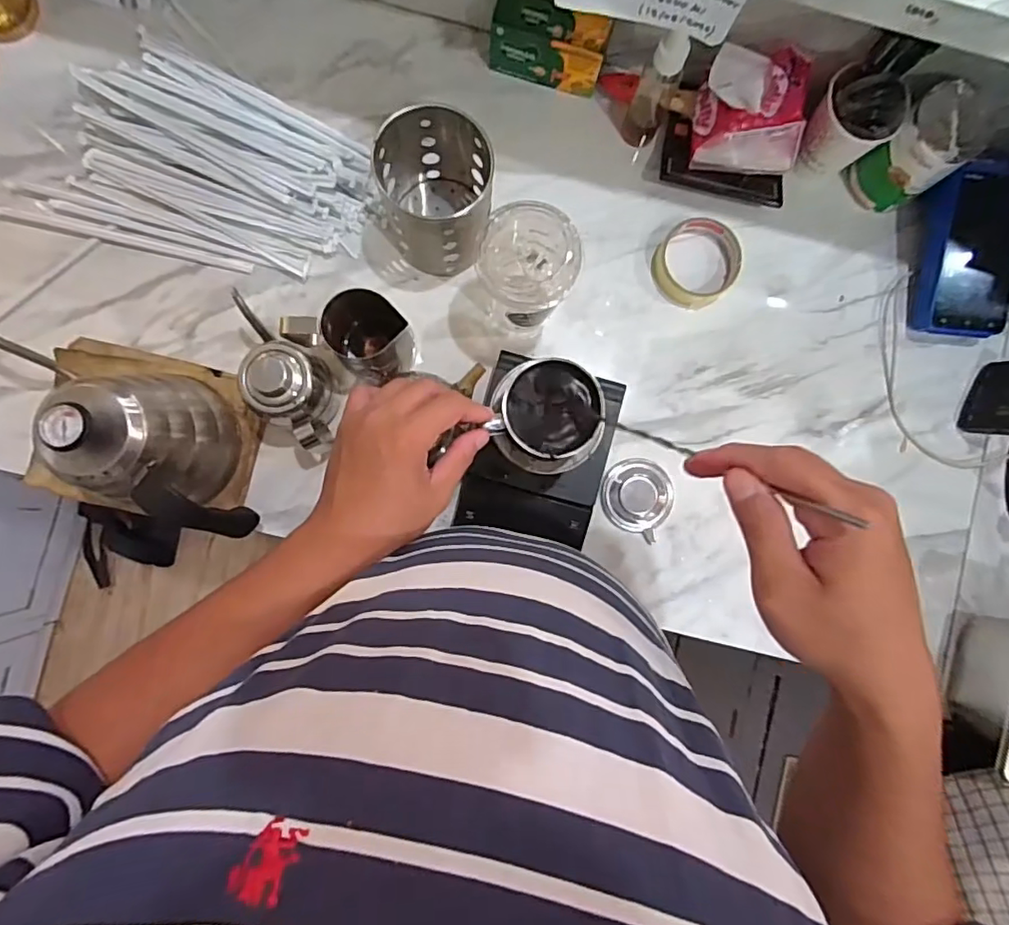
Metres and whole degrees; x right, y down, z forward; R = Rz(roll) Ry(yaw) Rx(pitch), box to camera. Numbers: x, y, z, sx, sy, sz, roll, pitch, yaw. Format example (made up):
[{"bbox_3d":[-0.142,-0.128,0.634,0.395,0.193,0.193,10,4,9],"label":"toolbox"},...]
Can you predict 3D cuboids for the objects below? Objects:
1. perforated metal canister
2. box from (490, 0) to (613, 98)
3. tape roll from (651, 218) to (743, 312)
[{"bbox_3d":[-0.063,-0.255,0.551,0.104,0.102,0.109,0,88,-2],"label":"perforated metal canister"},{"bbox_3d":[0.043,-0.418,0.583,0.115,0.057,0.044,17,87,-2],"label":"box"},{"bbox_3d":[0.202,-0.209,0.604,0.083,0.028,0.094,43,87,0],"label":"tape roll"}]

